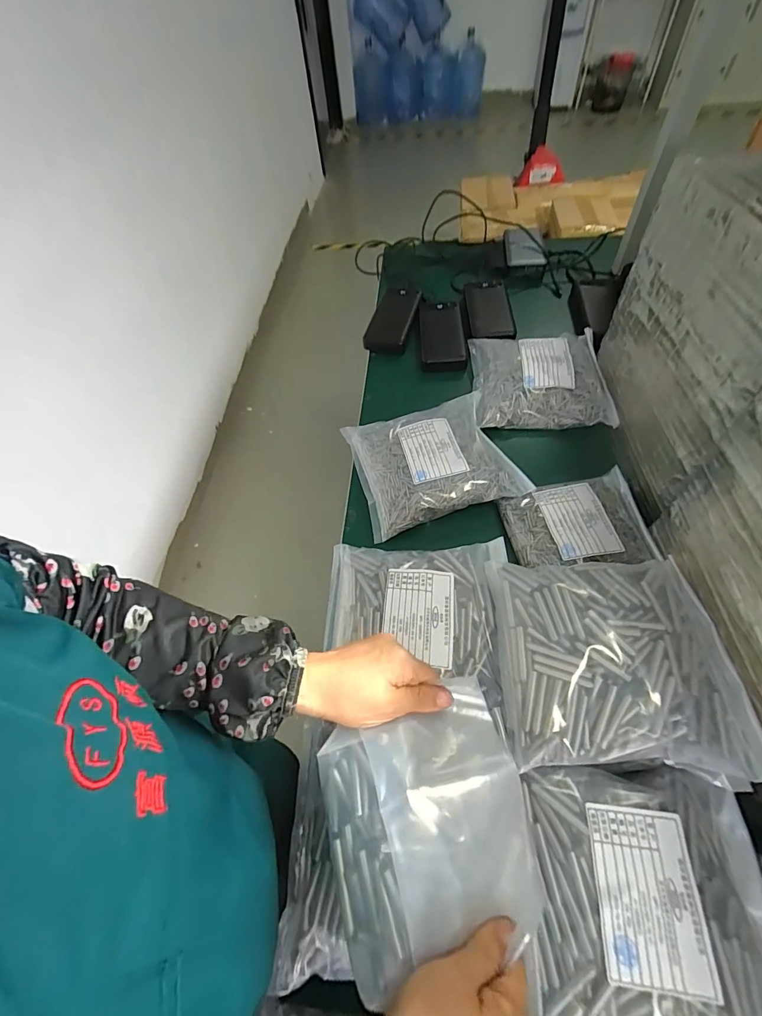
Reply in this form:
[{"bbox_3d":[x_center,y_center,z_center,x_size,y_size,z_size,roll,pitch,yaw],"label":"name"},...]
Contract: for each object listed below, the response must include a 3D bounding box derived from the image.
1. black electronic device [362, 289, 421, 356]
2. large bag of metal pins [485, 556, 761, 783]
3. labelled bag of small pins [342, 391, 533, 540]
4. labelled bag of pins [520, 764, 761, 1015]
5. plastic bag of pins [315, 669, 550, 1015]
[{"bbox_3d":[0.022,-0.330,0.737,0.076,0.026,0.155,11,59,11],"label":"black electronic device"},{"bbox_3d":[0.206,0.129,0.376,0.186,0.038,0.177,-1,57,4],"label":"large bag of metal pins"},{"bbox_3d":[0.063,-0.070,0.542,0.191,0.029,0.172,-16,58,-6],"label":"labelled bag of small pins"},{"bbox_3d":[0.201,0.286,0.305,0.172,0.040,0.164,1,57,5],"label":"labelled bag of pins"},{"bbox_3d":[0.031,0.201,0.279,0.129,0.037,0.142,-14,57,-5],"label":"plastic bag of pins"}]

